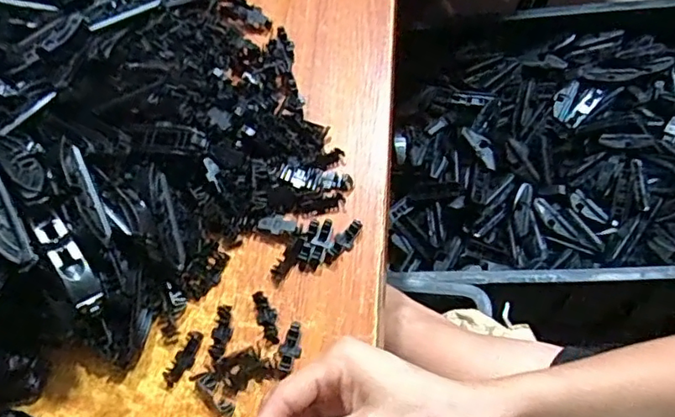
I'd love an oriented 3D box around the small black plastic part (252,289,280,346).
[{"bbox_3d":[-0.046,0.069,0.370,0.013,0.008,0.038,-25,61,-6],"label":"small black plastic part"}]

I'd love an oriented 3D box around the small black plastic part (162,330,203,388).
[{"bbox_3d":[-0.098,0.095,0.365,0.013,0.004,0.036,20,66,18],"label":"small black plastic part"}]

